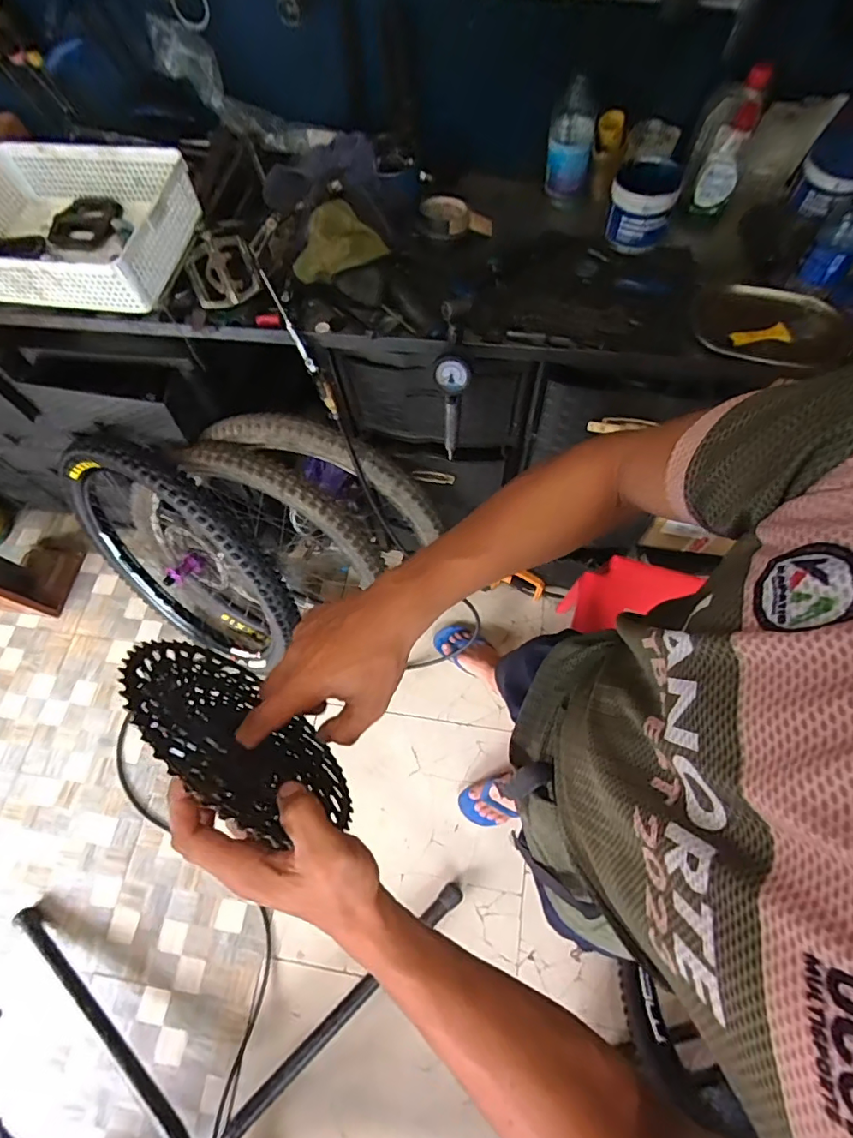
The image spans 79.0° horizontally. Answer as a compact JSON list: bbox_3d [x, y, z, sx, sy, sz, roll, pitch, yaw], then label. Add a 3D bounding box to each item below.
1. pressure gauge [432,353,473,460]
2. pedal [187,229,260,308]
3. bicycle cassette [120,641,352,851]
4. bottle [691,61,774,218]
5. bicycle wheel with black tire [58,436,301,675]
[{"bbox_3d":[0.040,-0.258,0.842,0.055,0.217,0.032,-1,68,4],"label":"pressure gauge"},{"bbox_3d":[-0.326,-0.477,0.824,0.103,0.099,0.017,-20,24,0],"label":"pedal"},{"bbox_3d":[-0.146,0.131,0.378,0.181,0.187,0.042,41,88,17],"label":"bicycle cassette"},{"bbox_3d":[0.469,-0.648,0.793,0.055,0.179,0.041,22,47,12],"label":"bottle"},{"bbox_3d":[-0.585,-0.002,1.265,0.667,0.676,0.093,26,52,14],"label":"bicycle wheel with black tire"}]

